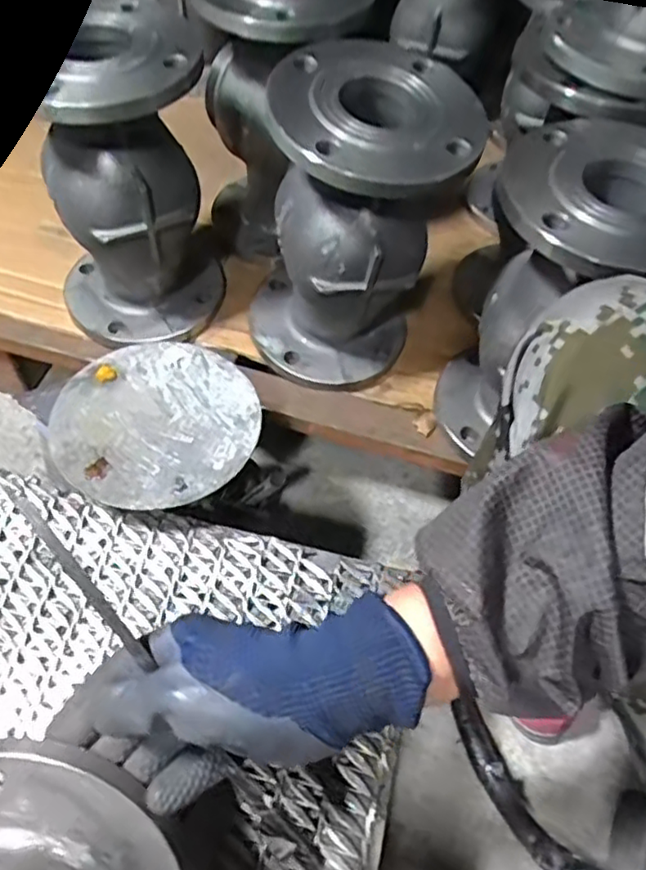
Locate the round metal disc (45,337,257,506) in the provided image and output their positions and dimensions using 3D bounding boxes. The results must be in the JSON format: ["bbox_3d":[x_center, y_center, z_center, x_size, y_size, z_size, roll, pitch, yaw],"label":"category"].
[{"bbox_3d":[-0.139,-0.013,0.549,0.160,0.012,0.159,2,55,-3],"label":"round metal disc"}]

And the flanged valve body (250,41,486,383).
[{"bbox_3d":[0.021,-0.169,0.602,0.179,0.295,0.141,2,55,-3],"label":"flanged valve body"}]

